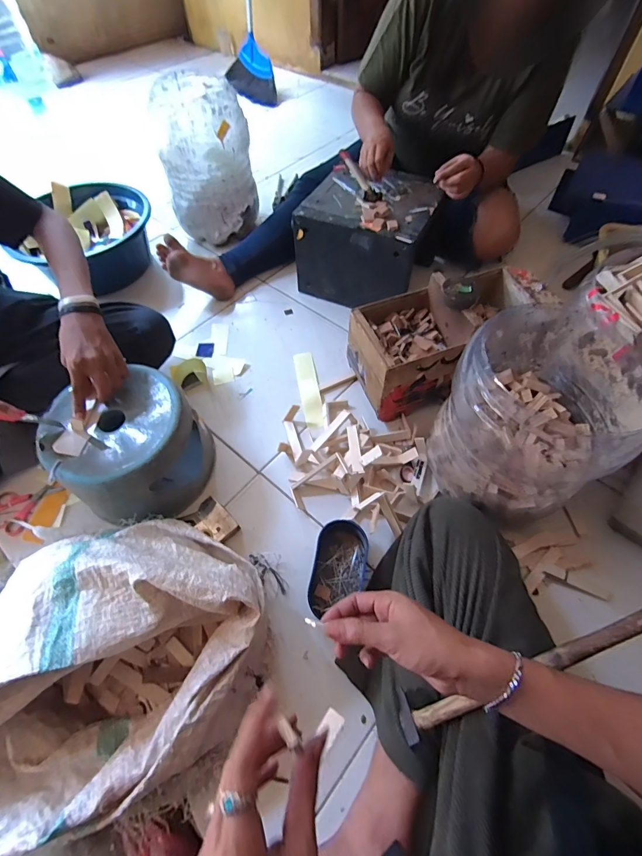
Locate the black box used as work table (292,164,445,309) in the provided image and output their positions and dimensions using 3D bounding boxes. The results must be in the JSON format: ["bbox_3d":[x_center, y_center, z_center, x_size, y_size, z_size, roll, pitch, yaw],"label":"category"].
[{"bbox_3d":[0.111,-0.451,0.943,0.270,0.215,0.244,21,61,14],"label":"black box used as work table"}]

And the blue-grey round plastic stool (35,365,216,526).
[{"bbox_3d":[-0.327,0.036,0.686,0.219,0.178,0.219,0,58,1],"label":"blue-grey round plastic stool"}]

